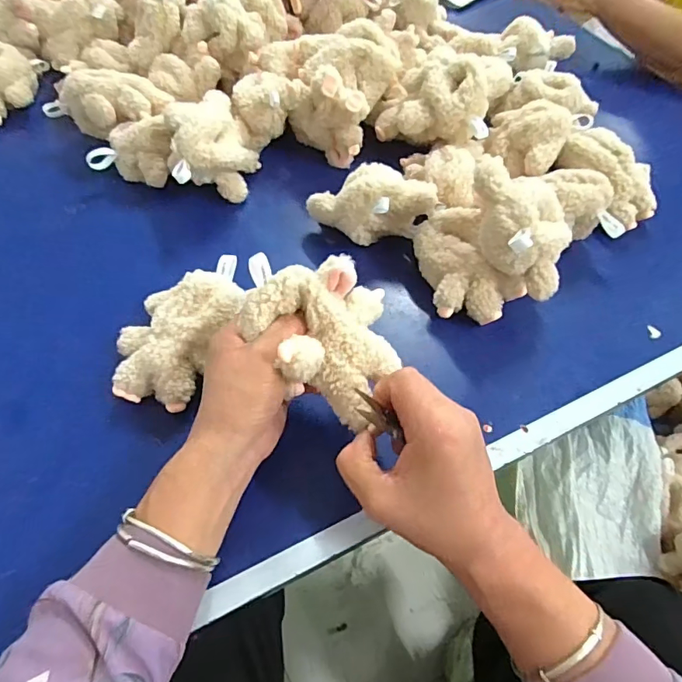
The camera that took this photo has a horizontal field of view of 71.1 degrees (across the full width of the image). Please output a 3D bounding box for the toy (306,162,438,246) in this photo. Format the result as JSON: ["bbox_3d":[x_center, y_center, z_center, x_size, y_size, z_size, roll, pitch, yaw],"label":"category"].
[{"bbox_3d":[0.034,-0.137,0.478,0.126,0.074,0.075,-7,58,-7],"label":"toy"}]

